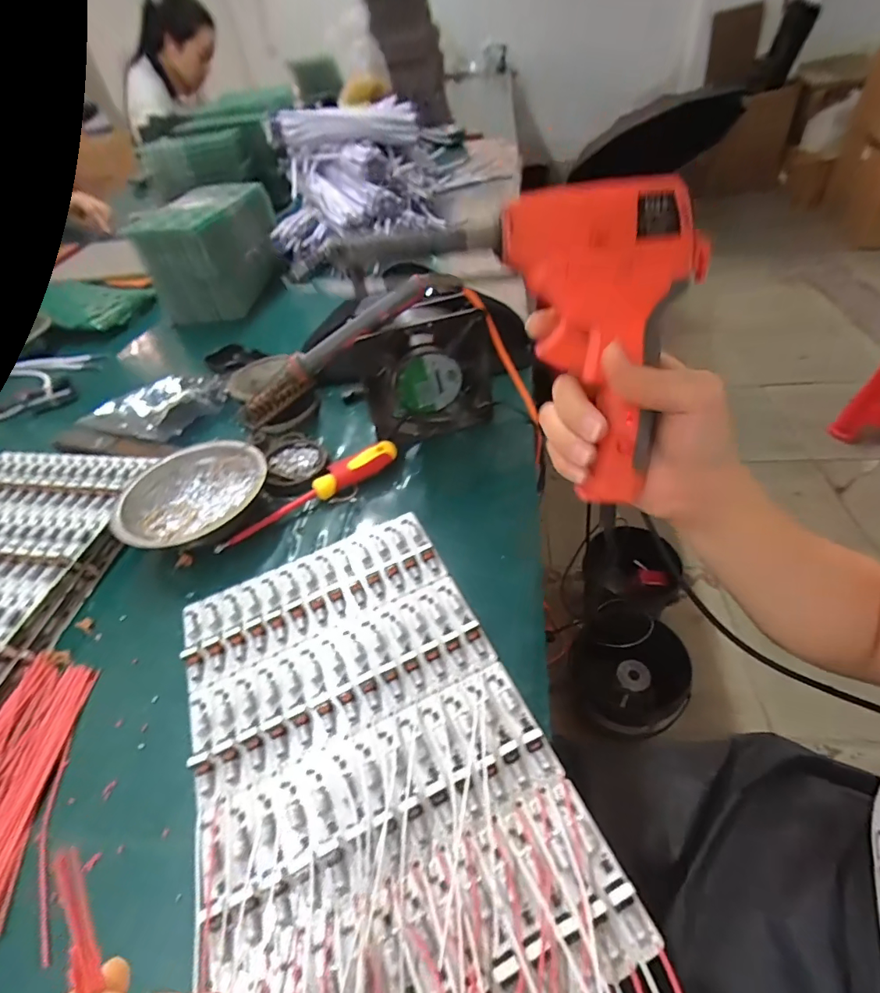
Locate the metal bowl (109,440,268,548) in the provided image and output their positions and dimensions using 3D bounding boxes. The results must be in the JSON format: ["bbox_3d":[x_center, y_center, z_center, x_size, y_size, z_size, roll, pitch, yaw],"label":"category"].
[{"bbox_3d":[-0.220,0.003,0.436,0.126,0.034,0.126,-4,46,4],"label":"metal bowl"}]

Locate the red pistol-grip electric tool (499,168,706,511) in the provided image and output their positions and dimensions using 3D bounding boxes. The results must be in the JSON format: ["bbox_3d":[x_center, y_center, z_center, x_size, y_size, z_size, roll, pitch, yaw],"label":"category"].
[{"bbox_3d":[0.085,-0.072,0.239,0.082,0.151,0.032,-14,19,-6],"label":"red pistol-grip electric tool"}]

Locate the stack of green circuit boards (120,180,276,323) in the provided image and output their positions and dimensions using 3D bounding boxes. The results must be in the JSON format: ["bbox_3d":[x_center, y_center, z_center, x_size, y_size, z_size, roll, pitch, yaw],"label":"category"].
[{"bbox_3d":[-0.389,-0.424,0.834,0.133,0.147,0.235,3,47,10],"label":"stack of green circuit boards"}]

